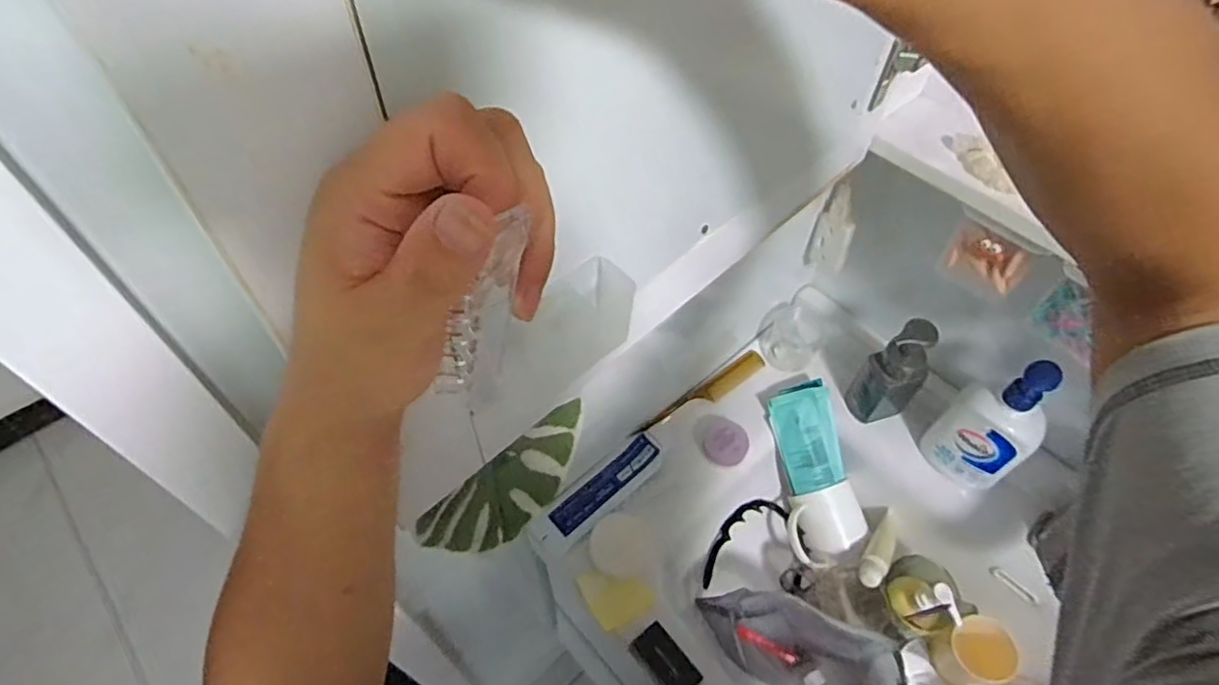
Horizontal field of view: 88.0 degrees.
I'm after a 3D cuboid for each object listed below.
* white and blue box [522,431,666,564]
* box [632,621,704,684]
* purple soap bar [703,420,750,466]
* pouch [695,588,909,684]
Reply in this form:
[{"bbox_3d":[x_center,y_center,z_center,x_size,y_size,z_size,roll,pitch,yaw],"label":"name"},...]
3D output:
[{"bbox_3d":[-0.013,0.166,0.706,0.173,0.027,0.051,-36,63,-25],"label":"white and blue box"},{"bbox_3d":[0.055,0.308,0.610,0.039,0.021,0.066,-35,62,-25],"label":"box"},{"bbox_3d":[0.138,0.118,0.745,0.051,0.022,0.049,1,53,-2],"label":"purple soap bar"},{"bbox_3d":[0.205,0.348,0.705,0.220,0.123,0.089,17,55,9],"label":"pouch"}]

